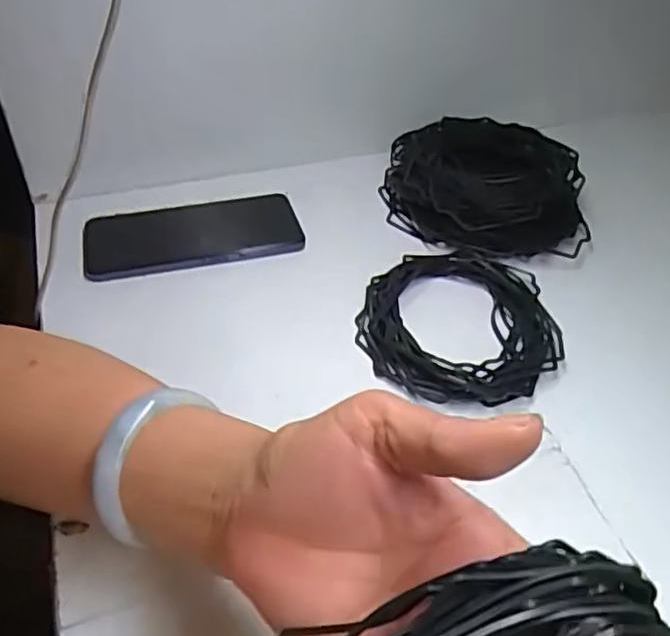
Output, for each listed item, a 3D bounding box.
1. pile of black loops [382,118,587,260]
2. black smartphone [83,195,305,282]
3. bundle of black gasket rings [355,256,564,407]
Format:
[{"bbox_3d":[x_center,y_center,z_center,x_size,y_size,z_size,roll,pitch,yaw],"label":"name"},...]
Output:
[{"bbox_3d":[0.124,-0.116,0.559,0.156,0.047,0.165,1,43,1],"label":"pile of black loops"},{"bbox_3d":[-0.112,-0.064,0.521,0.165,0.014,0.073,-12,44,-13],"label":"black smartphone"},{"bbox_3d":[0.086,-0.001,0.454,0.133,0.016,0.135,6,43,6],"label":"bundle of black gasket rings"}]

